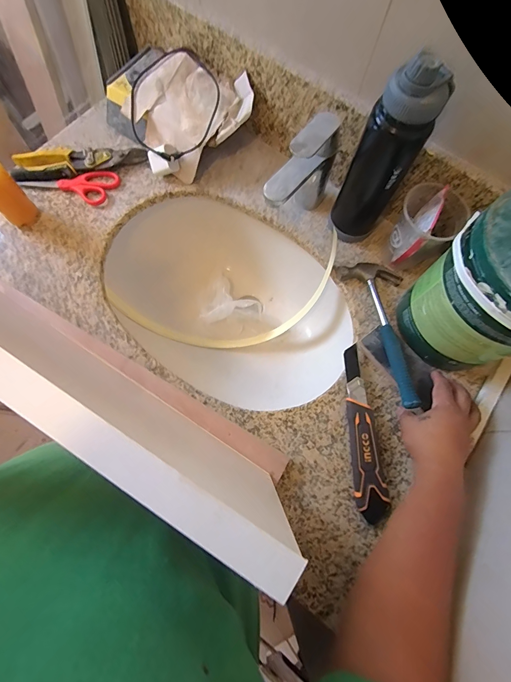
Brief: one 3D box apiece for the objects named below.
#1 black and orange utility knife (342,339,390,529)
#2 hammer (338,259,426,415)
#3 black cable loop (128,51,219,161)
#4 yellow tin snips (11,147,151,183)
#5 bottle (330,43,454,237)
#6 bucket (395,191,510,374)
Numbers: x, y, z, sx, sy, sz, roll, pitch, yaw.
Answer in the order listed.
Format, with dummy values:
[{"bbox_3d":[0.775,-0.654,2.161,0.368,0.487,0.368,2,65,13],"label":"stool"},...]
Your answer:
[{"bbox_3d":[0.159,0.130,0.485,0.045,0.023,0.241,-1,73,-2],"label":"black and orange utility knife"},{"bbox_3d":[0.206,-0.015,0.523,0.099,0.032,0.248,-7,64,-4],"label":"hammer"},{"bbox_3d":[-0.141,-0.403,0.571,0.166,0.036,0.173,0,91,9],"label":"black cable loop"},{"bbox_3d":[-0.312,-0.320,0.597,0.228,0.027,0.064,-5,73,-3],"label":"yellow tin snips"},{"bbox_3d":[0.177,-0.252,0.474,0.079,0.264,0.072,31,74,8],"label":"bottle"},{"bbox_3d":[0.301,-0.057,0.445,0.163,0.213,0.159,0,73,-1],"label":"bucket"}]

